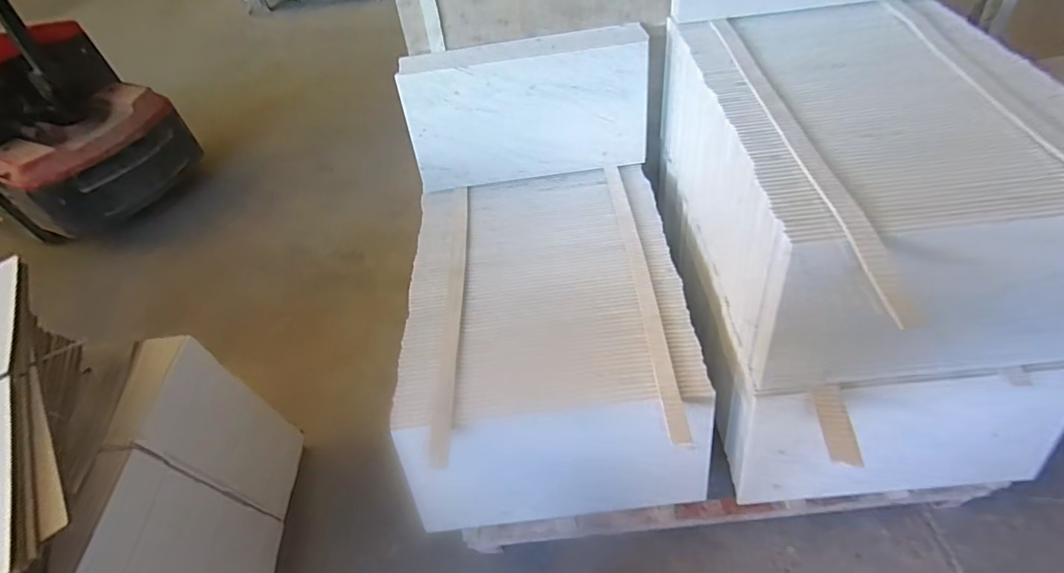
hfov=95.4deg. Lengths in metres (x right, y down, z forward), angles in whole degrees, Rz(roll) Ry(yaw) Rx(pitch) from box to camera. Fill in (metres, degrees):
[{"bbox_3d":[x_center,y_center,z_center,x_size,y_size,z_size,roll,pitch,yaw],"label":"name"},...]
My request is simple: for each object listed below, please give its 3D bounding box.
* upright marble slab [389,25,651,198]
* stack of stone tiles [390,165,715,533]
[{"bbox_3d":[-0.007,-0.444,1.232,0.591,0.330,0.100,-7,36,1],"label":"upright marble slab"},{"bbox_3d":[0.035,0.100,1.165,0.602,0.306,0.768,-6,48,2],"label":"stack of stone tiles"}]

